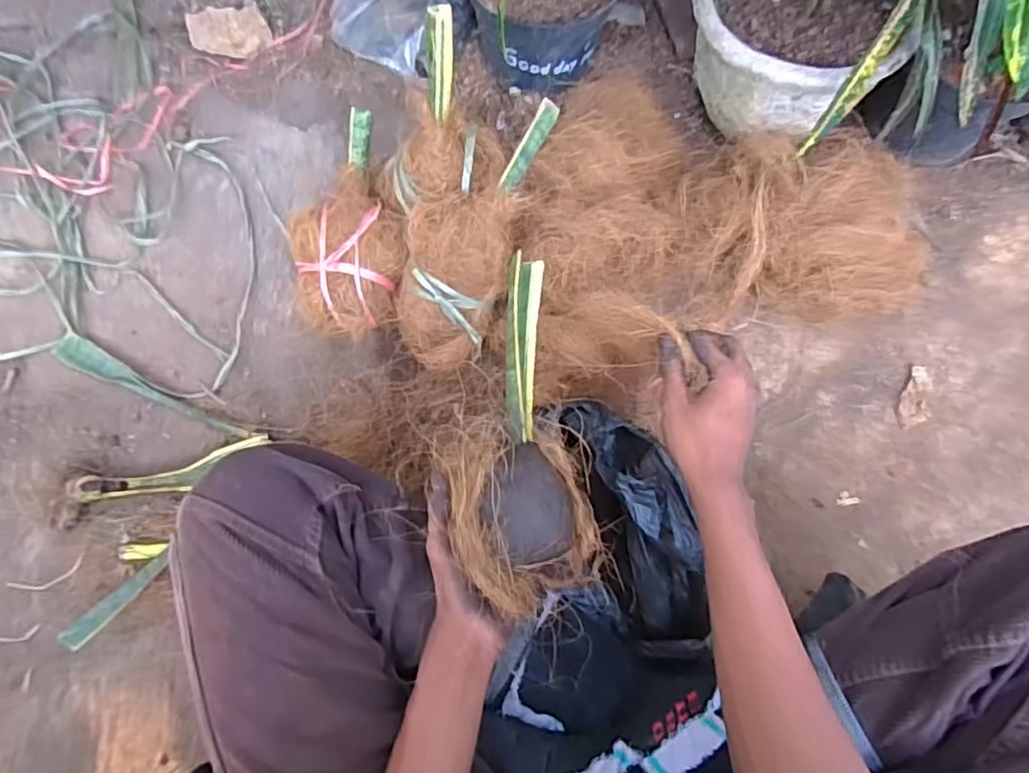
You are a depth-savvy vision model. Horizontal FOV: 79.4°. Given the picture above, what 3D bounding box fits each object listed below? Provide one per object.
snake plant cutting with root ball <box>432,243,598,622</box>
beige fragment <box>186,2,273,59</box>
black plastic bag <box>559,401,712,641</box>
[{"bbox_3d":[0.002,0.028,0.494,0.114,0.074,0.282,-1,69,-1],"label":"snake plant cutting with root ball"},{"bbox_3d":[-0.352,-0.438,0.768,0.091,0.007,0.056,-11,113,-9],"label":"beige fragment"},{"bbox_3d":[0.100,0.117,0.541,0.070,0.107,0.215,-14,89,-4],"label":"black plastic bag"}]

